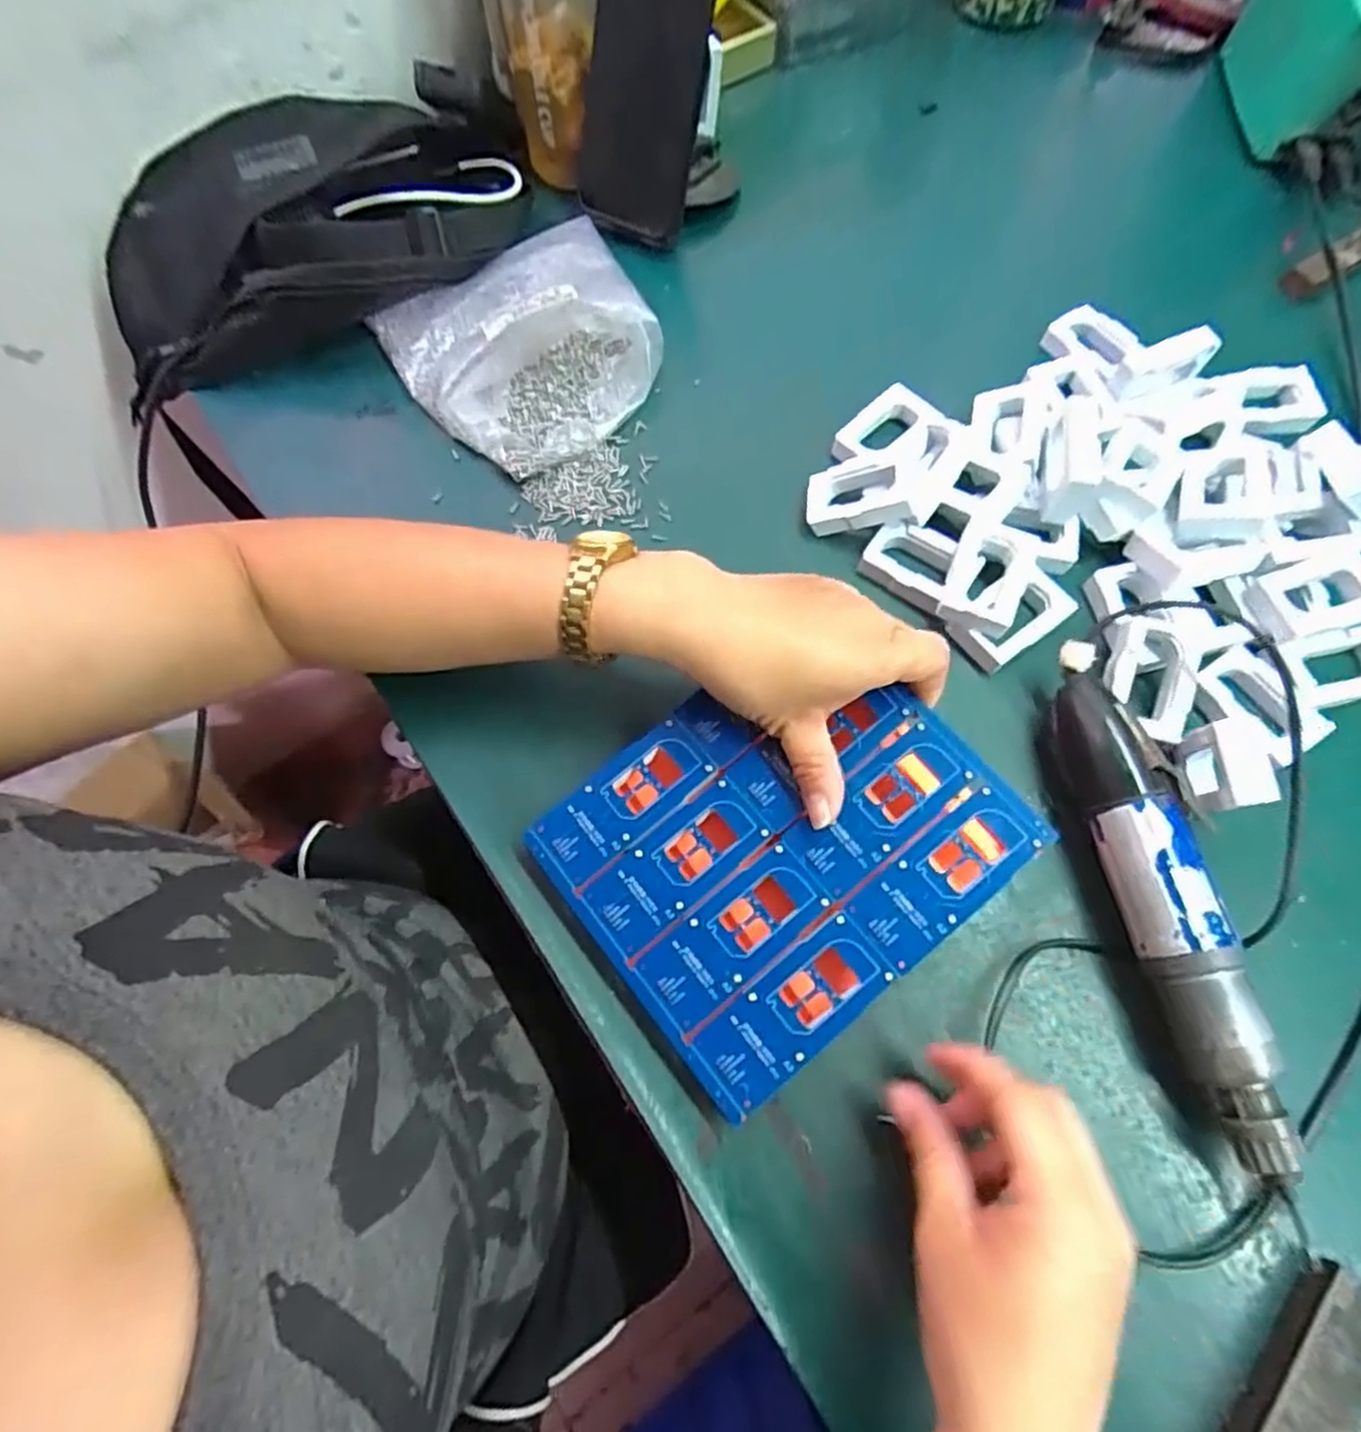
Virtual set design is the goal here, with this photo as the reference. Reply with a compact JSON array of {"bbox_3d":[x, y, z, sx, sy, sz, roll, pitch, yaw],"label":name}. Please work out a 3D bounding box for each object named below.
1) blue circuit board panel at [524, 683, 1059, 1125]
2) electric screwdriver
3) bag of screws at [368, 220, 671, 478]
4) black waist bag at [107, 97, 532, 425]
[{"bbox_3d":[0.045,0.057,0.337,0.185,0.004,0.157,-40,73,-5],"label":"blue circuit board panel"},{"bbox_3d":[0.216,0.078,0.336,0.033,0.046,0.229,-9,69,-3],"label":"electric screwdriver"},{"bbox_3d":[-0.092,-0.248,0.459,0.168,0.047,0.165,-35,72,-12],"label":"bag of screws"},{"bbox_3d":[-0.247,-0.320,0.485,0.294,0.073,0.152,-19,70,-6],"label":"black waist bag"}]

